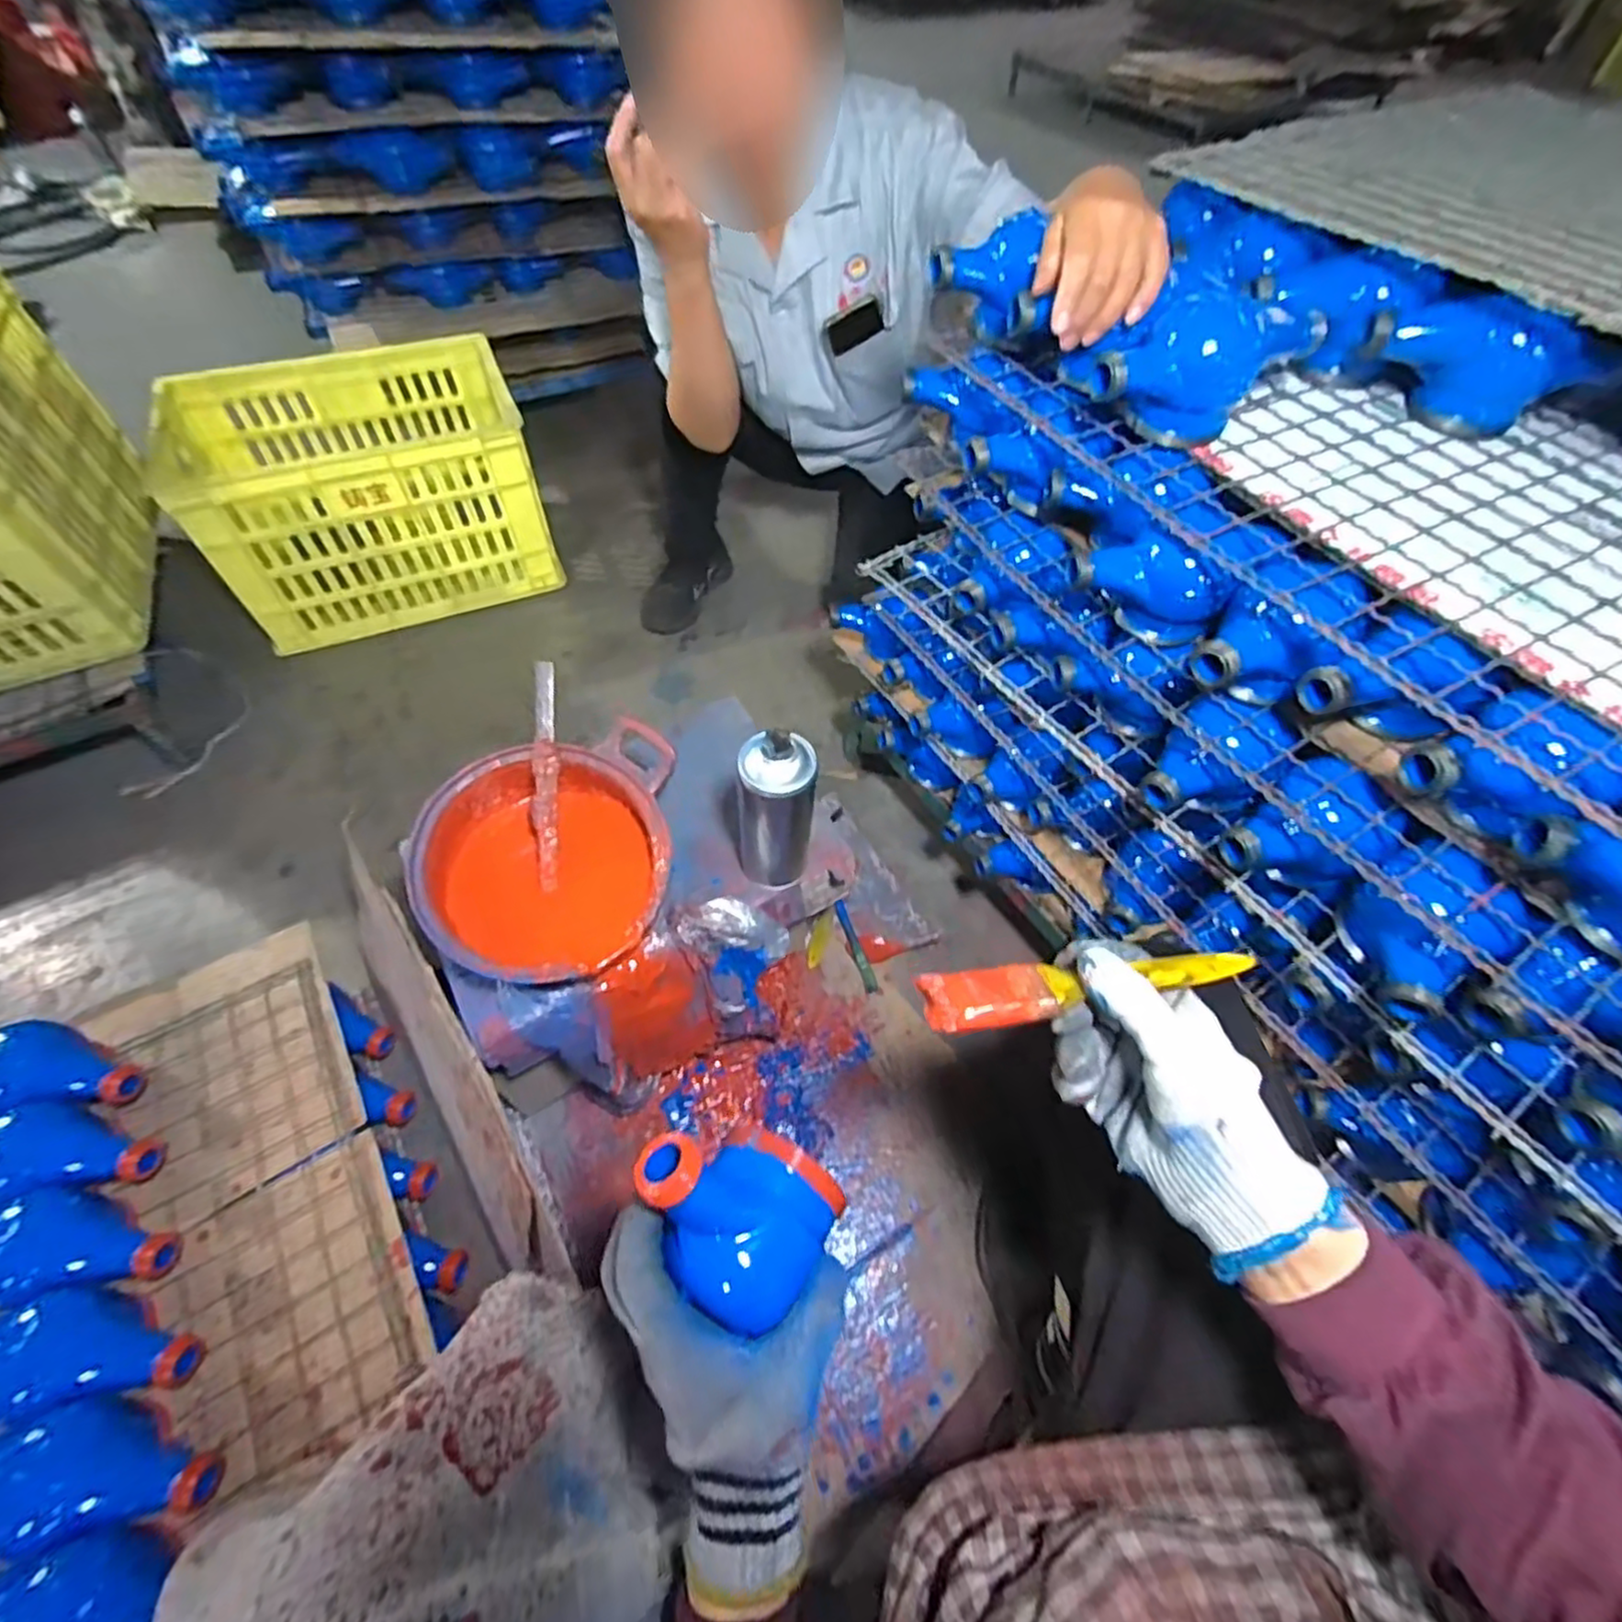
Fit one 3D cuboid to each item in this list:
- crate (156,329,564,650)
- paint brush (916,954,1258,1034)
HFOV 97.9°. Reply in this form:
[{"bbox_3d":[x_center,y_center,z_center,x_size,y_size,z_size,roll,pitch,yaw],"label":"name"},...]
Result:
[{"bbox_3d":[-0.767,-0.563,1.264,0.502,0.312,0.373,-20,58,-15],"label":"crate"},{"bbox_3d":[0.143,0.088,0.363,0.170,0.016,0.033,-7,56,-5],"label":"paint brush"}]

